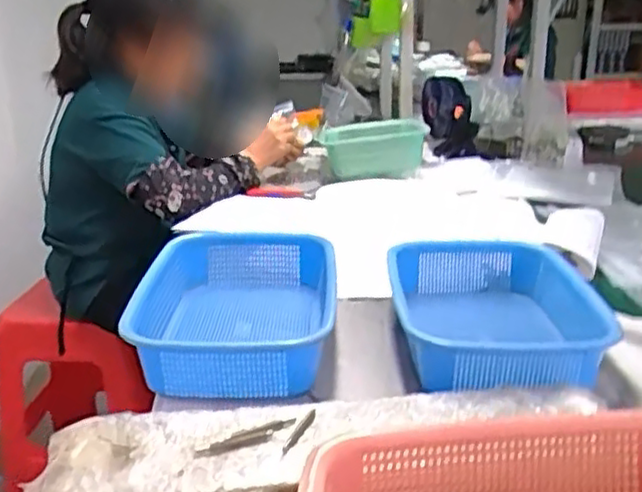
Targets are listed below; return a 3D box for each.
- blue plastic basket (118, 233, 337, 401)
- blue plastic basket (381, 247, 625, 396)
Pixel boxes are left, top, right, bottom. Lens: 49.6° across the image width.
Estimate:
[{"bbox_3d":[-0.087,0.072,0.767,0.195,0.083,0.279,-1,21,3],"label":"blue plastic basket"},{"bbox_3d":[0.184,0.077,0.760,0.211,0.081,0.277,0,21,5],"label":"blue plastic basket"}]

